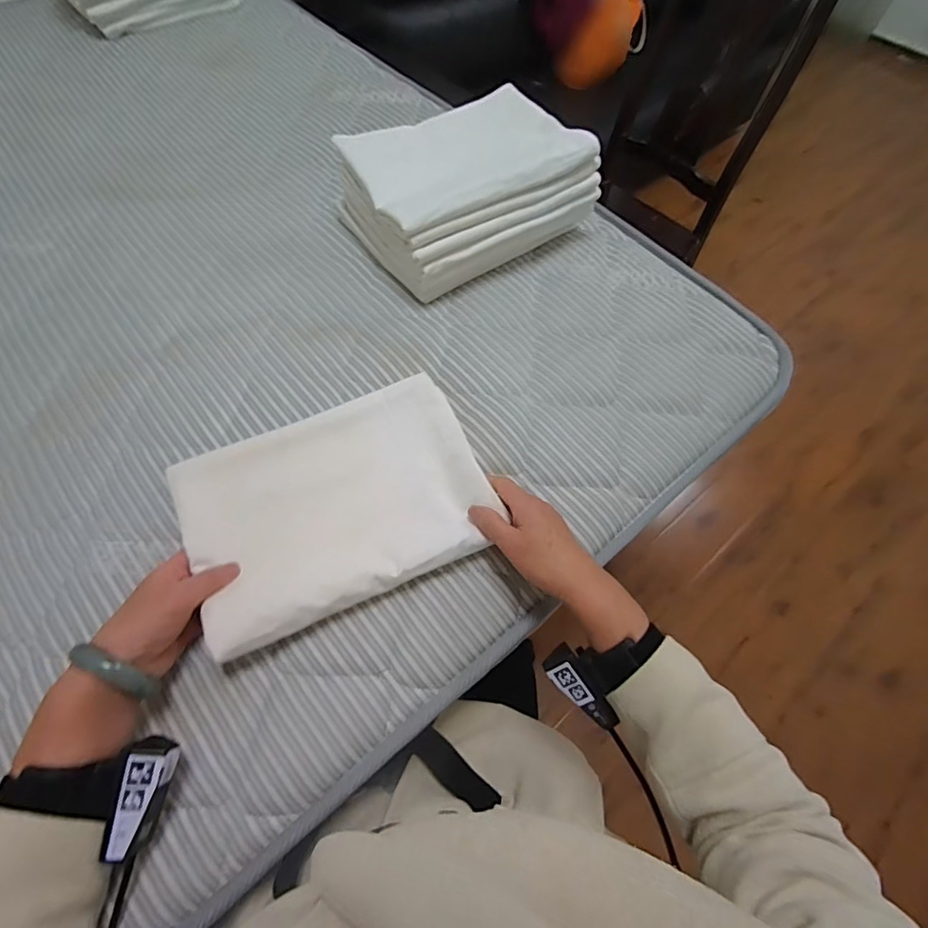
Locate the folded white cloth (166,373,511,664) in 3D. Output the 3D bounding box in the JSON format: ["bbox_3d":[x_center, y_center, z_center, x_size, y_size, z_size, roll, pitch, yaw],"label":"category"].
[{"bbox_3d":[-0.121,0.032,0.465,0.273,0.015,0.202,-22,64,-14],"label":"folded white cloth"}]

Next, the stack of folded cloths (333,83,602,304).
[{"bbox_3d":[0.001,-0.360,0.647,0.279,0.138,0.206,-31,67,-20],"label":"stack of folded cloths"}]

